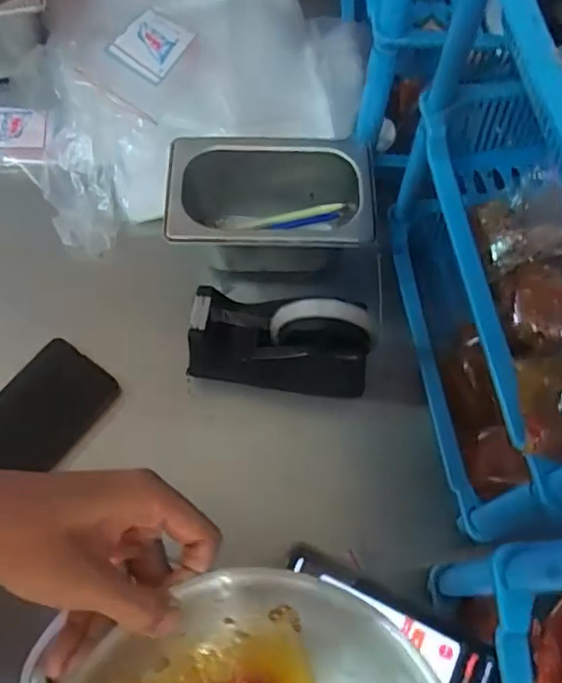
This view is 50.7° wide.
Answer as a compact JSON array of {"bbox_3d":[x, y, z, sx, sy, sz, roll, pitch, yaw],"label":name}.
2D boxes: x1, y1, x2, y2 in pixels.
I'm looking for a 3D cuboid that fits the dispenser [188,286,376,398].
[{"bbox_3d":[-0.002,0.001,0.512,0.151,0.110,0.058,6,66,1],"label":"dispenser"}]

